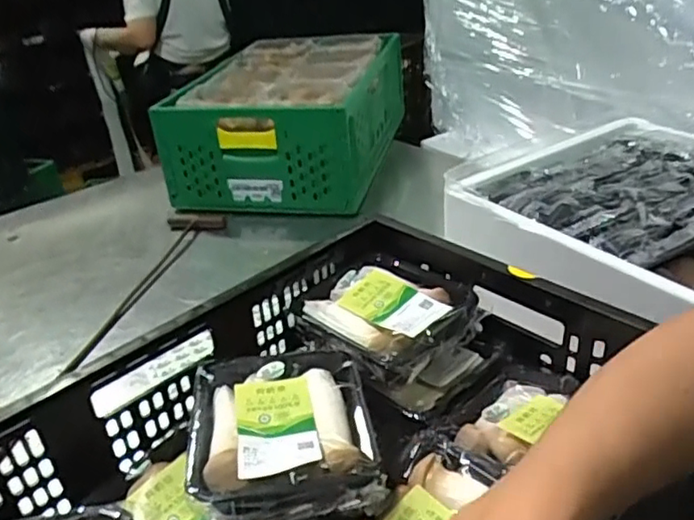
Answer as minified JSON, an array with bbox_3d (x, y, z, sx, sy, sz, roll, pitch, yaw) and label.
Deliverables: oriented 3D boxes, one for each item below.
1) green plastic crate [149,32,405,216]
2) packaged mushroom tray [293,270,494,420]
[{"bbox_3d":[-0.102,-0.327,1.407,0.391,0.235,0.572,4,32,17],"label":"green plastic crate"},{"bbox_3d":[0.049,0.069,0.616,0.165,0.063,0.129,16,38,33],"label":"packaged mushroom tray"}]

